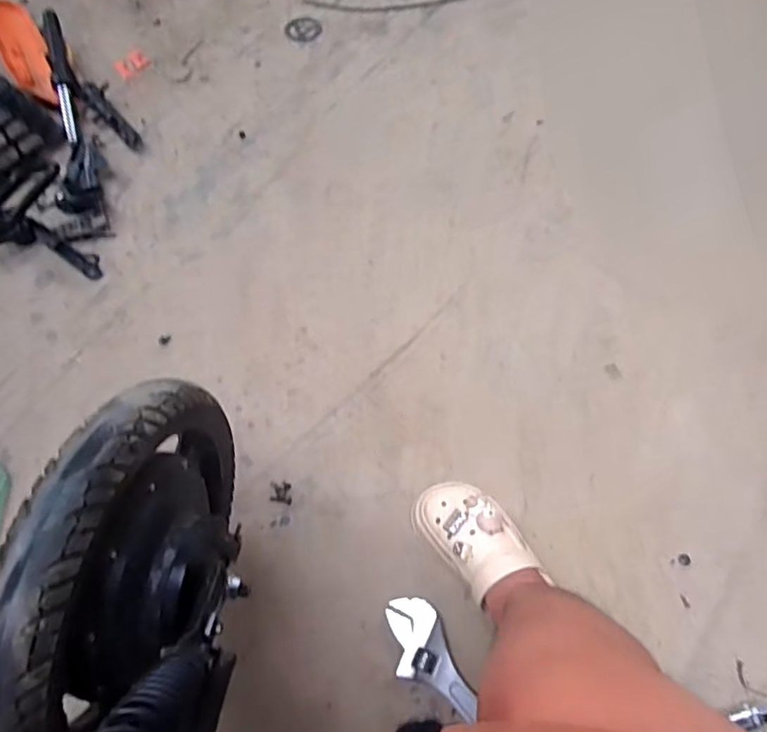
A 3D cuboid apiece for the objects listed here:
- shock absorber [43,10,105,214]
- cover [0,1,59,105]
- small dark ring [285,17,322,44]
[{"bbox_3d":[-0.653,-0.546,1.149,0.090,0.061,0.548,-14,66,-7],"label":"shock absorber"},{"bbox_3d":[-0.800,-0.699,1.220,0.100,0.061,0.340,-28,69,-12],"label":"cover"},{"bbox_3d":[-0.188,-0.792,1.296,0.081,0.006,0.086,0,66,0],"label":"small dark ring"}]

